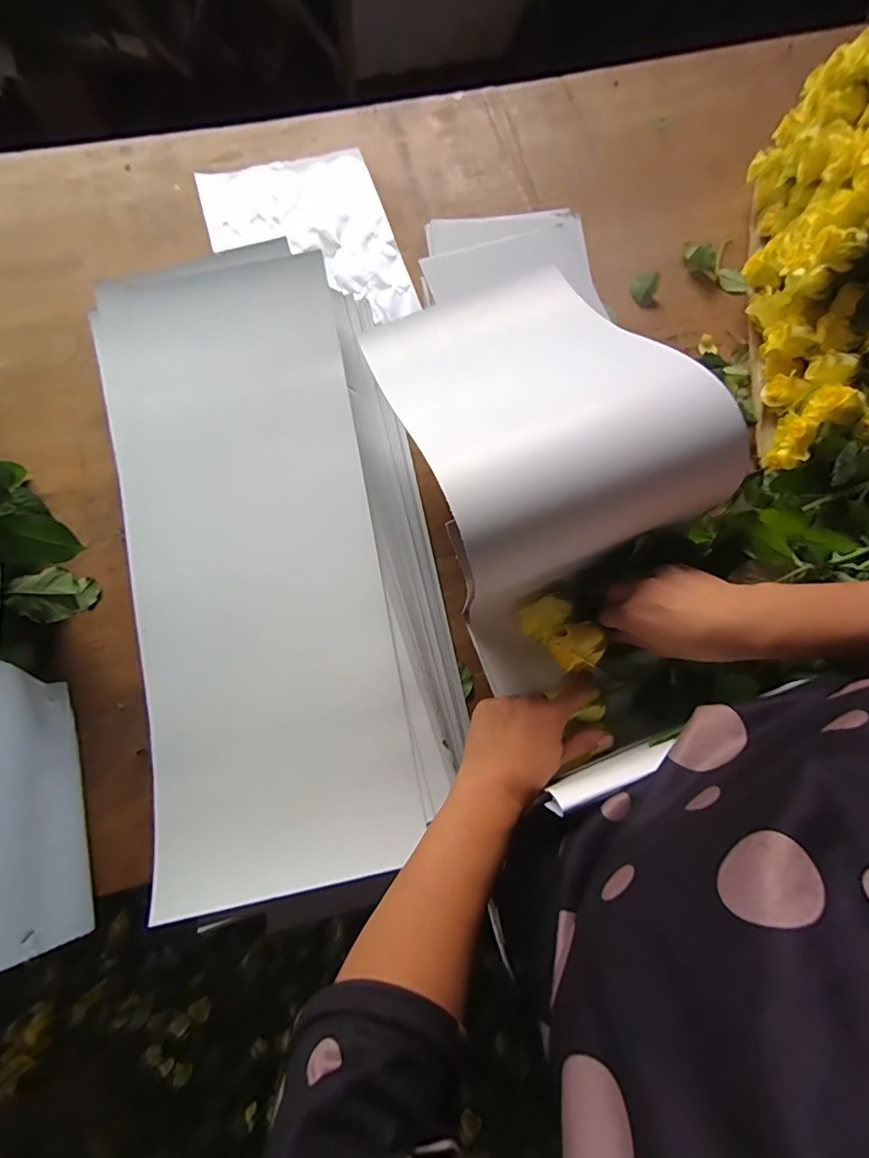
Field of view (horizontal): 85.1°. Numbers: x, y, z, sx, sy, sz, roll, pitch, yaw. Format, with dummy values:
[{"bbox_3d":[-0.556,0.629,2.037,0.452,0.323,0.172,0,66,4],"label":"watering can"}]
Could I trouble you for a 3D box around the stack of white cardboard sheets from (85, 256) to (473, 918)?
[{"bbox_3d":[-0.146,-0.042,0.458,0.267,0.090,0.601,-14,77,-4],"label":"stack of white cardboard sheets"}]

